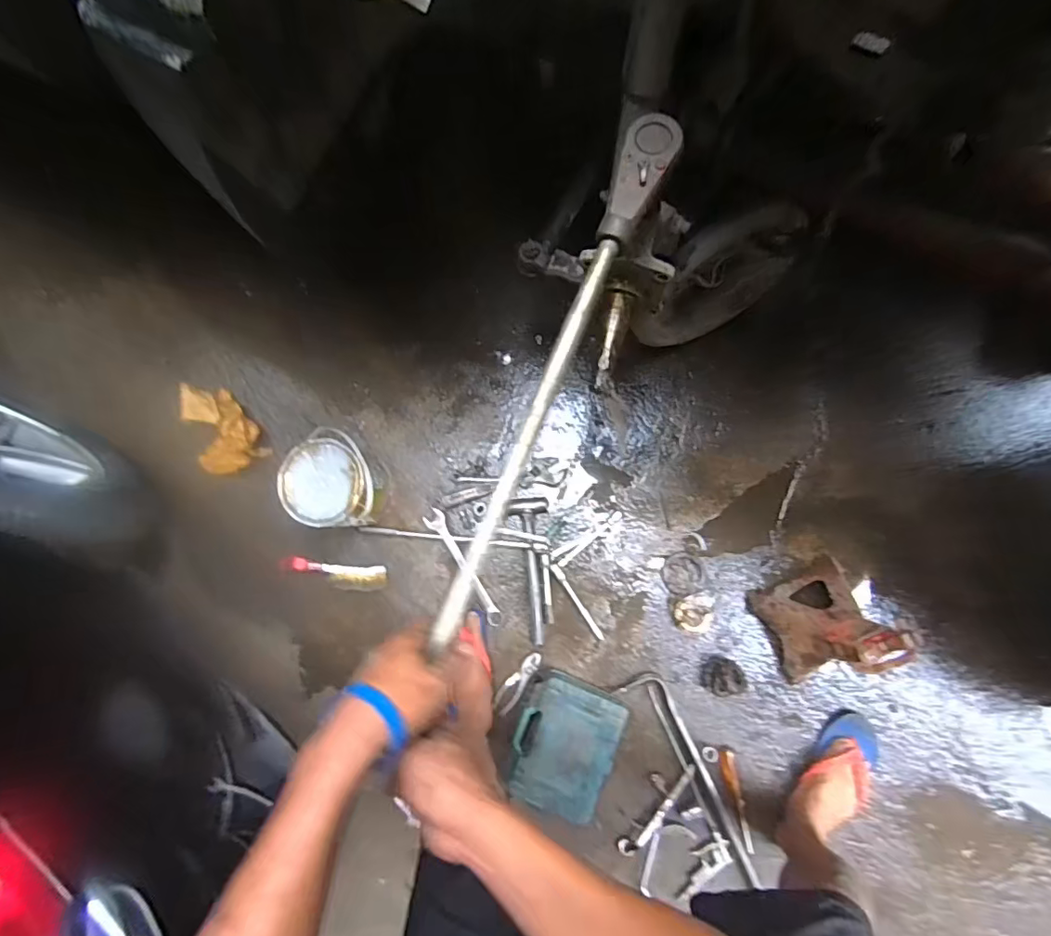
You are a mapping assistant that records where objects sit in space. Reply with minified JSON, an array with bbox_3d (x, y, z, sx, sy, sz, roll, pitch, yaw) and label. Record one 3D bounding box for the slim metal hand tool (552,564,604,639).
[{"bbox_3d":[0.109,0.280,1.099,0.017,0.016,0.181,-33,82,-1],"label":"slim metal hand tool"}]

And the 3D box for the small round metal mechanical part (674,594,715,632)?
[{"bbox_3d":[0.346,0.299,1.080,0.076,0.028,0.071,-1,83,4],"label":"small round metal mechanical part"}]

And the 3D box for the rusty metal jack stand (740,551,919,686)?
[{"bbox_3d":[0.569,0.288,0.952,0.190,0.246,0.187,-27,82,0],"label":"rusty metal jack stand"}]

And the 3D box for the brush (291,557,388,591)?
[{"bbox_3d":[-0.414,0.235,1.155,0.217,0.016,0.056,5,83,5],"label":"brush"}]

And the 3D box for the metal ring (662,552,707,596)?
[{"bbox_3d":[0.336,0.224,1.110,0.089,0.016,0.089,-1,83,4],"label":"metal ring"}]

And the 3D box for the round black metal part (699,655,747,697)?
[{"bbox_3d":[0.394,0.416,1.044,0.077,0.072,0.068,-45,82,-2],"label":"round black metal part"}]

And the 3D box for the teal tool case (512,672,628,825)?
[{"bbox_3d":[0.078,0.552,1.049,0.195,0.059,0.249,19,84,6],"label":"teal tool case"}]

